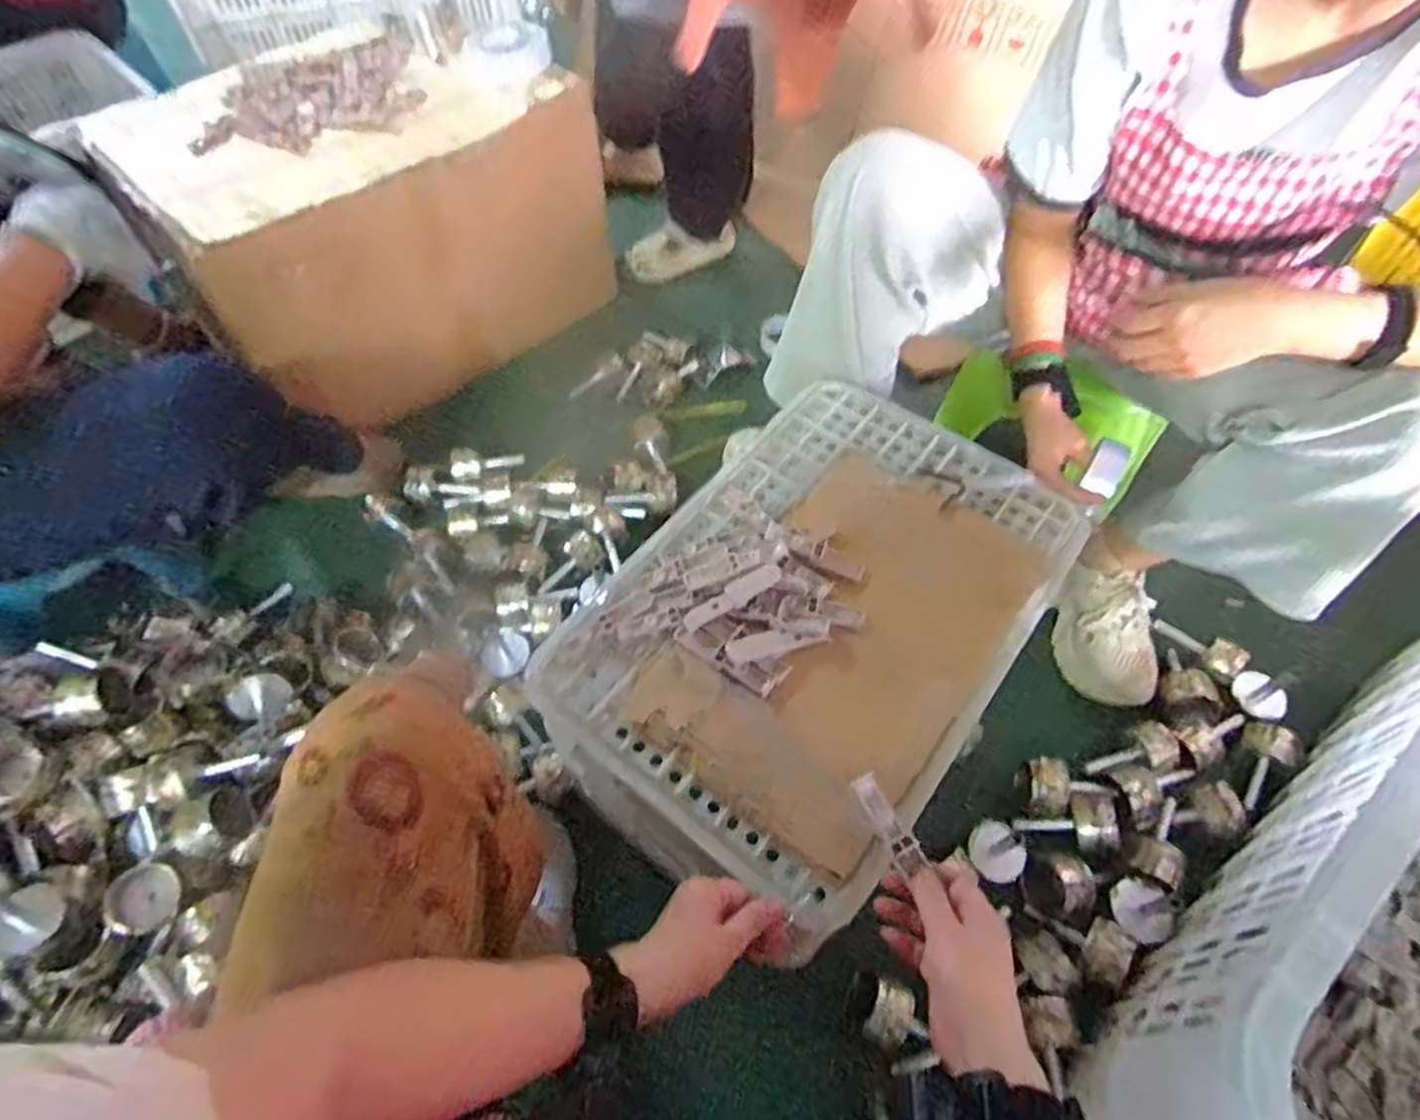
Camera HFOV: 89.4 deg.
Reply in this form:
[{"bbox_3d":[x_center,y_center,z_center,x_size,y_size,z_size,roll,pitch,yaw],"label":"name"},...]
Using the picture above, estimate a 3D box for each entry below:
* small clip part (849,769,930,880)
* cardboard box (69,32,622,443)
[{"bbox_3d":[0.128,0.190,0.519,0.019,0.011,0.071,-23,62,-15],"label":"small clip part"},{"bbox_3d":[-0.496,-0.523,1.154,0.610,0.377,0.354,-39,64,-23],"label":"cardboard box"}]

